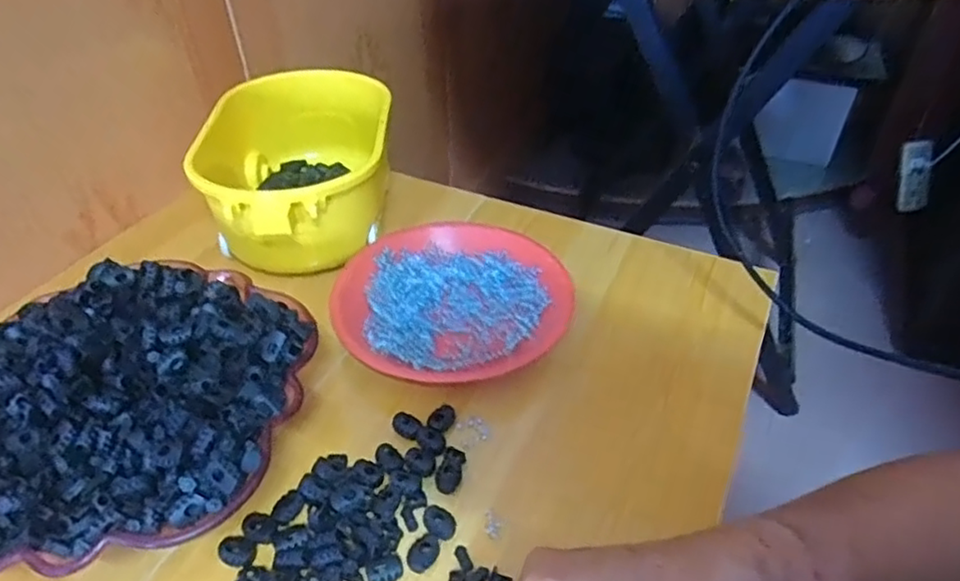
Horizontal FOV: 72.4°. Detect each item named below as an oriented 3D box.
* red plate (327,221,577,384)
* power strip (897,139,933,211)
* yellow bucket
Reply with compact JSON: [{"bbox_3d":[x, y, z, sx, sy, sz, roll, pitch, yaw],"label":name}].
[{"bbox_3d":[-0.027,0.004,0.562,0.194,0.019,0.182,-1,42,1],"label":"red plate"},{"bbox_3d":[0.845,-0.220,1.272,0.033,0.158,0.059,-35,34,-31],"label":"power strip"},{"bbox_3d":[-0.173,-0.113,0.632,0.176,0.097,0.242,-3,42,-2],"label":"yellow bucket"}]

